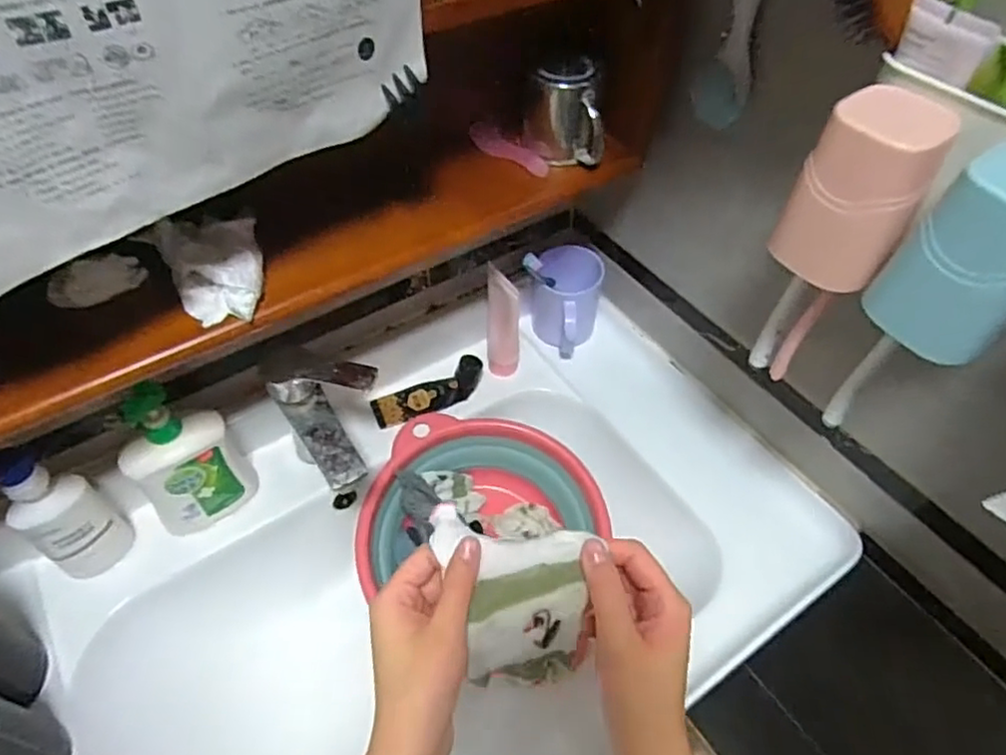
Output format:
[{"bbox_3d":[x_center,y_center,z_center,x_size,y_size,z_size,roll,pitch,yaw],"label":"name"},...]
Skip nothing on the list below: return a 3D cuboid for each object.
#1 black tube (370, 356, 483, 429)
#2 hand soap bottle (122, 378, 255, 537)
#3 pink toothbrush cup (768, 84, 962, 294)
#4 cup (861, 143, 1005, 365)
[{"bbox_3d":[-0.088,0.015,0.766,0.137,0.032,0.047,-21,55,-16],"label":"black tube"},{"bbox_3d":[-0.306,0.088,0.630,0.095,0.193,0.047,-37,61,-25],"label":"hand soap bottle"},{"bbox_3d":[0.204,-0.107,0.372,0.065,0.099,0.054,26,56,18],"label":"pink toothbrush cup"},{"bbox_3d":[0.243,-0.063,0.331,0.060,0.096,0.065,-32,59,-23],"label":"cup"}]

